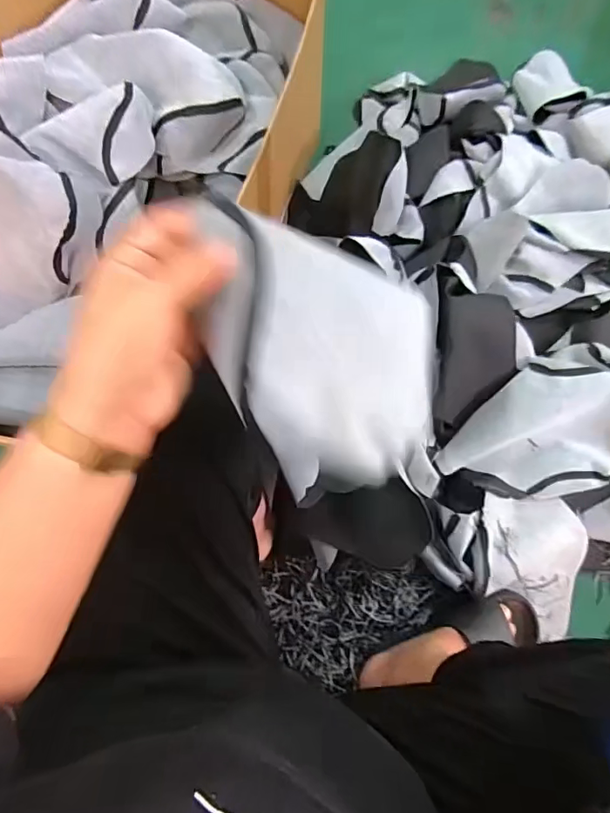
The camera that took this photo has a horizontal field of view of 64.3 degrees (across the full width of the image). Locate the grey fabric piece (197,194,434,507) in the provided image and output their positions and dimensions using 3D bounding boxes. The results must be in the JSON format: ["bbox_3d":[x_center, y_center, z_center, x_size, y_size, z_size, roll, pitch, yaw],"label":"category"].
[{"bbox_3d":[0.017,-0.025,0.319,0.192,0.033,0.154,7,87,-42],"label":"grey fabric piece"}]

